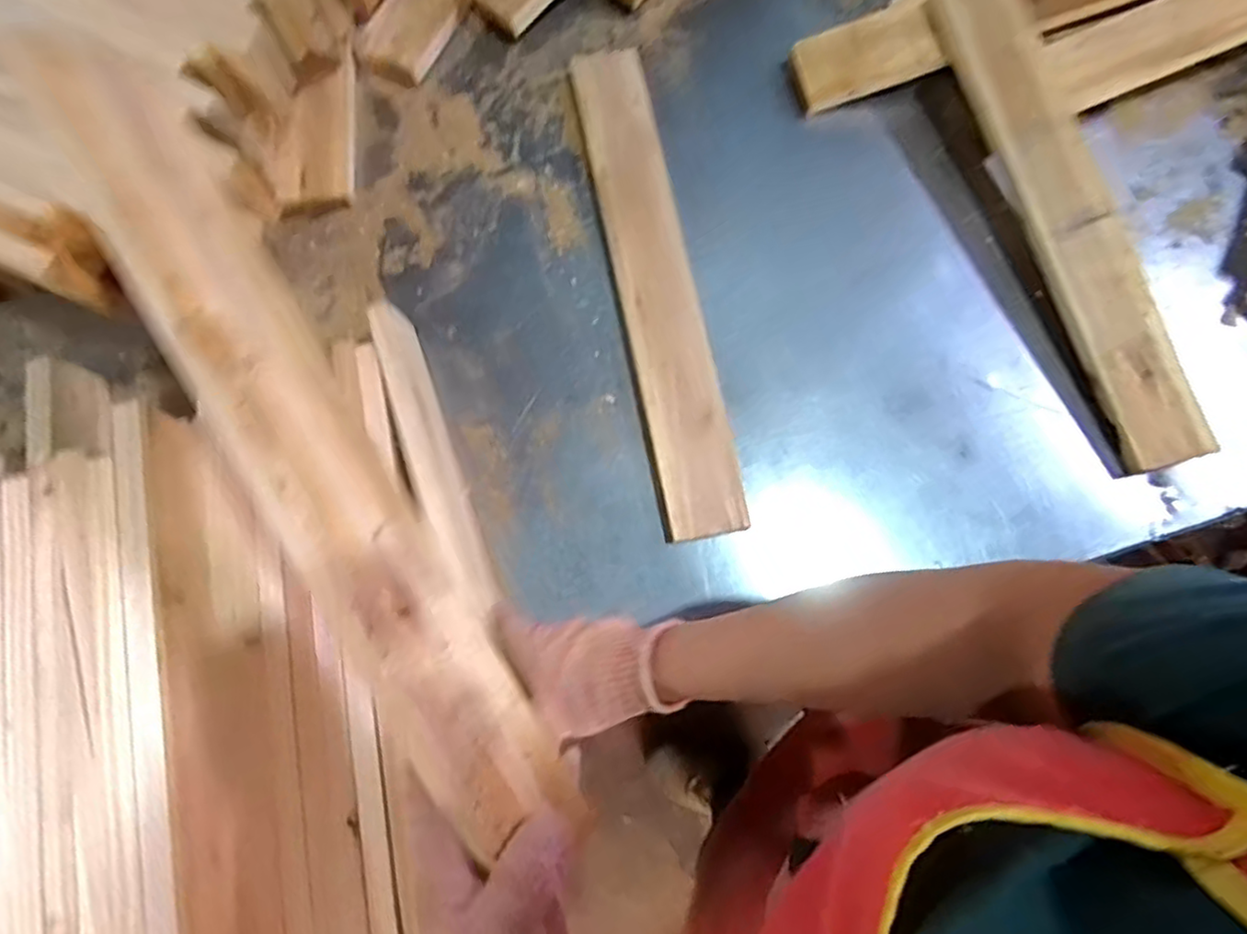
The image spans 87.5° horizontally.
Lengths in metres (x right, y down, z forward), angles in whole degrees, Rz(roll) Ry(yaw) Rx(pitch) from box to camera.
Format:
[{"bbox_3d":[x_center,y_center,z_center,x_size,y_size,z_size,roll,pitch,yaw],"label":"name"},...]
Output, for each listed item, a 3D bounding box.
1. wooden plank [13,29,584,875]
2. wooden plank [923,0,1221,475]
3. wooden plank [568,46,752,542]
[{"bbox_3d":[-0.170,-0.019,0.344,0.015,0.073,0.472,-31,90,33],"label":"wooden plank"},{"bbox_3d":[0.417,-0.242,0.612,0.075,0.031,0.495,-21,85,13],"label":"wooden plank"},{"bbox_3d":[0.030,-0.181,0.617,0.073,0.021,0.495,-11,78,-3],"label":"wooden plank"}]

